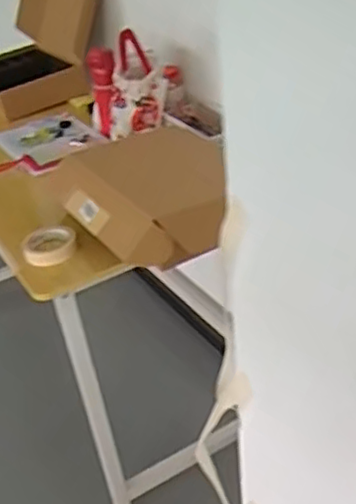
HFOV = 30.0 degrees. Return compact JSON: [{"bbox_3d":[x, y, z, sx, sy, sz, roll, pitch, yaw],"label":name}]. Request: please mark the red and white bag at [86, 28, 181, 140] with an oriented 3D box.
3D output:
[{"bbox_3d":[-0.104,-0.398,1.530,0.210,0.207,0.167,-8,33,-2],"label":"red and white bag"}]

